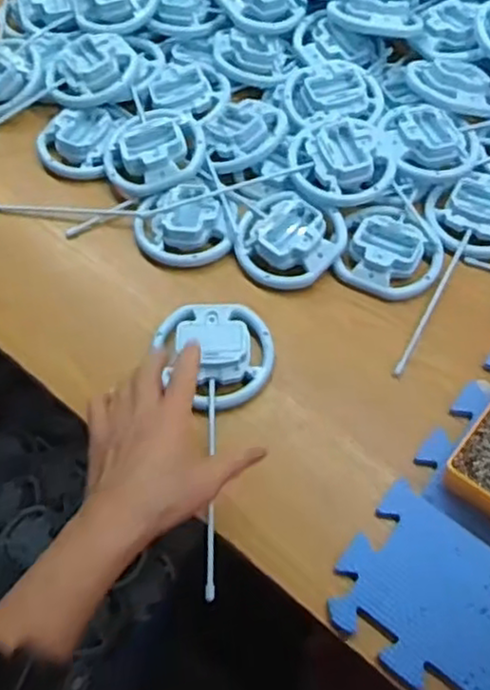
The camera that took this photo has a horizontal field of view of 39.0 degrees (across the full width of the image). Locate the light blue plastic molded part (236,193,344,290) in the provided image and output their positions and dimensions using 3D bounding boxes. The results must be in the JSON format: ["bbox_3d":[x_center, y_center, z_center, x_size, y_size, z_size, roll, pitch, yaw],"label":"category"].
[{"bbox_3d":[0.042,-0.100,0.652,0.093,0.032,0.099,0,59,0],"label":"light blue plastic molded part"}]

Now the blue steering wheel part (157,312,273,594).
[{"bbox_3d":[-0.024,0.073,0.566,0.098,0.025,0.245,-1,64,0],"label":"blue steering wheel part"}]

